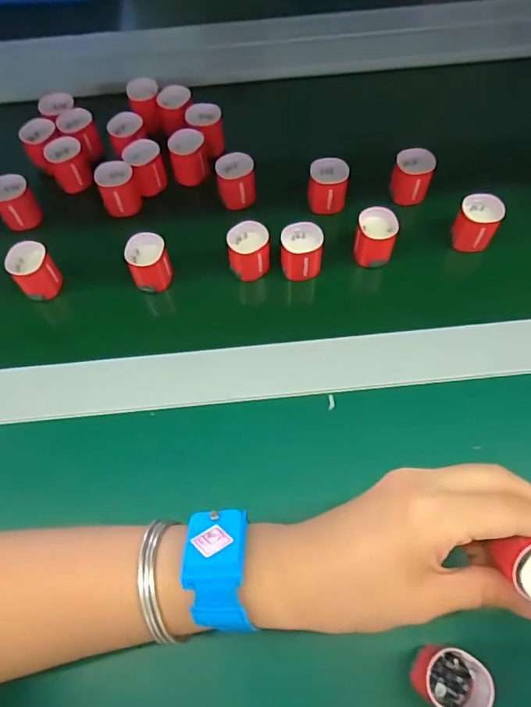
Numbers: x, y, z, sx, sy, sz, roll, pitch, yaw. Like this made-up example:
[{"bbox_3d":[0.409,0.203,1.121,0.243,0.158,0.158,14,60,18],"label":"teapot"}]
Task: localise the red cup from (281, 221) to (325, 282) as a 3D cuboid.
[{"bbox_3d":[0.028,-0.078,0.391,0.030,0.030,0.034,2,65,2],"label":"red cup"}]

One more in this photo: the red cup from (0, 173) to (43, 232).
[{"bbox_3d":[-0.204,-0.123,0.423,0.030,0.037,0.026,-27,67,-11],"label":"red cup"}]

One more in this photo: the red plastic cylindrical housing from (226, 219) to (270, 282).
[{"bbox_3d":[-0.012,-0.078,0.391,0.030,0.032,0.030,1,65,2],"label":"red plastic cylindrical housing"}]

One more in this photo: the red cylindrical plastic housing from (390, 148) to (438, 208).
[{"bbox_3d":[0.119,-0.143,0.419,0.030,0.031,0.030,-1,64,1],"label":"red cylindrical plastic housing"}]

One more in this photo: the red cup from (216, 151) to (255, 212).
[{"bbox_3d":[-0.023,-0.143,0.427,0.030,0.030,0.034,-1,64,1],"label":"red cup"}]

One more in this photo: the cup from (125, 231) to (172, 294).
[{"bbox_3d":[-0.088,-0.069,0.390,0.030,0.035,0.029,-1,64,1],"label":"cup"}]

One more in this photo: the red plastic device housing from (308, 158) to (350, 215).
[{"bbox_3d":[0.051,-0.136,0.419,0.030,0.031,0.030,4,65,4],"label":"red plastic device housing"}]

